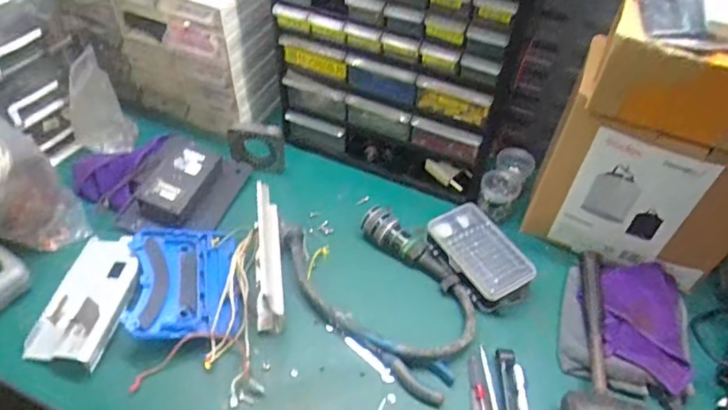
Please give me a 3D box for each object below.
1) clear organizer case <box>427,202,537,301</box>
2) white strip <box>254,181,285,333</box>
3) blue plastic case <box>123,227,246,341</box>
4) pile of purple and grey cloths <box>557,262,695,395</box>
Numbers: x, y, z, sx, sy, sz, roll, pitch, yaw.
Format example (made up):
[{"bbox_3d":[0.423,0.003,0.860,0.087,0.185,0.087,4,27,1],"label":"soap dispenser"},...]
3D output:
[{"bbox_3d":[0.178,0.069,0.808,0.093,0.030,0.160,-24,54,-23],"label":"clear organizer case"},{"bbox_3d":[-0.139,0.073,0.770,0.038,0.064,0.210,-4,74,-4],"label":"white strip"},{"bbox_3d":[-0.257,0.112,0.771,0.143,0.053,0.179,-9,52,-9],"label":"blue plastic case"},{"bbox_3d":[0.376,0.169,0.767,0.172,0.053,0.186,13,52,9],"label":"pile of purple and grey cloths"}]

